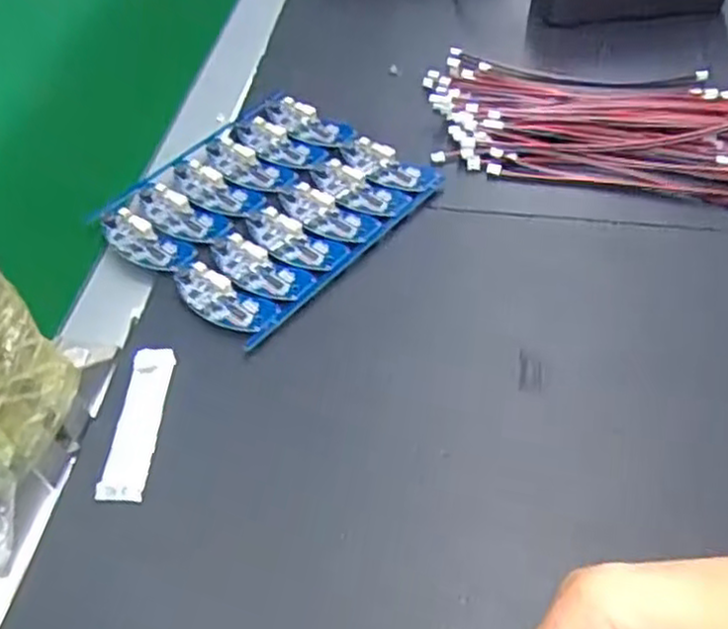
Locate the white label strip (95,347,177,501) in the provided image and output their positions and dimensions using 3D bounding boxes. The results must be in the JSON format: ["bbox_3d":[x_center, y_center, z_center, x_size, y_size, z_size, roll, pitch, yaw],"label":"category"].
[{"bbox_3d":[-0.105,0.049,0.348,0.021,0.005,0.078,0,51,4],"label":"white label strip"}]

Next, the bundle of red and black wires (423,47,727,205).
[{"bbox_3d":[0.147,-0.120,0.459,0.217,0.021,0.109,11,53,13],"label":"bundle of red and black wires"}]

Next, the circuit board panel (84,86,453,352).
[{"bbox_3d":[-0.057,-0.065,0.432,0.138,0.017,0.153,33,61,27],"label":"circuit board panel"}]

